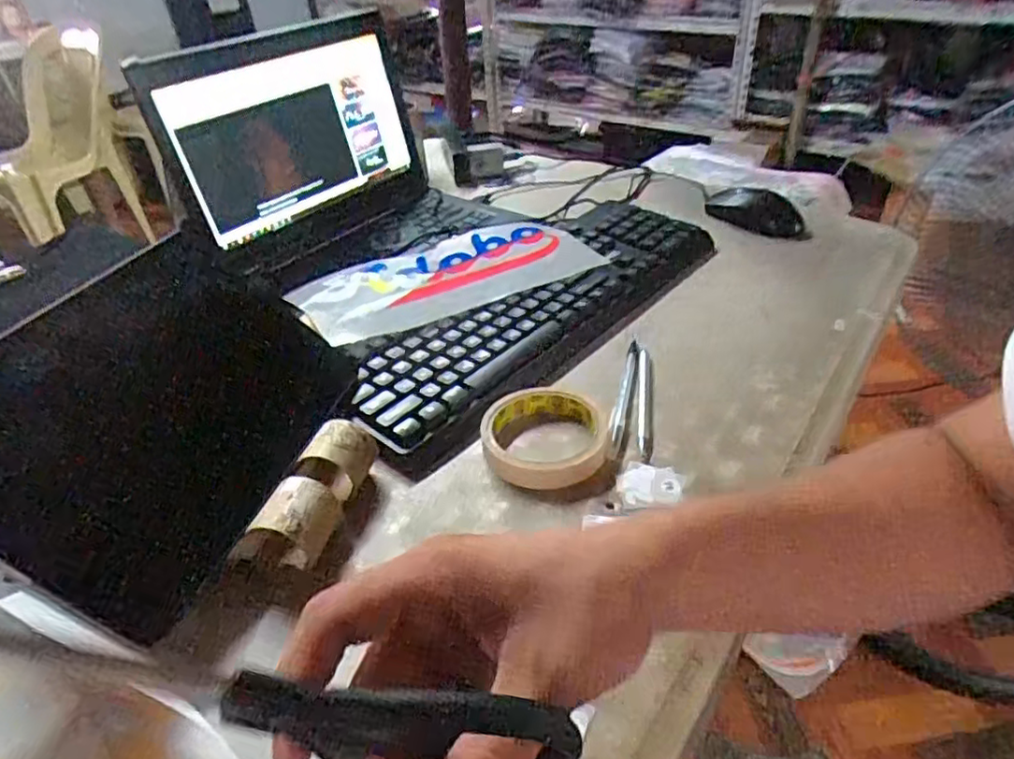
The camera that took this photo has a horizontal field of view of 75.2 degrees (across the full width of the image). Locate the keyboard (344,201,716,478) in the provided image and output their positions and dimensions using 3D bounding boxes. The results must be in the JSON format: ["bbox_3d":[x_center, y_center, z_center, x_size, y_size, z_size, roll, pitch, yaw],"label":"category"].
[{"bbox_3d":[0.034,-0.064,0.611,0.135,0.023,0.449,34,52,23],"label":"keyboard"}]

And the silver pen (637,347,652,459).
[{"bbox_3d":[0.111,0.016,0.529,0.011,0.016,0.135,1,33,11],"label":"silver pen"}]

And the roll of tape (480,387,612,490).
[{"bbox_3d":[0.030,0.038,0.492,0.092,0.030,0.092,-2,36,2],"label":"roll of tape"}]

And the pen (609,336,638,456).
[{"bbox_3d":[0.097,0.007,0.533,0.012,0.008,0.152,7,38,14],"label":"pen"}]

